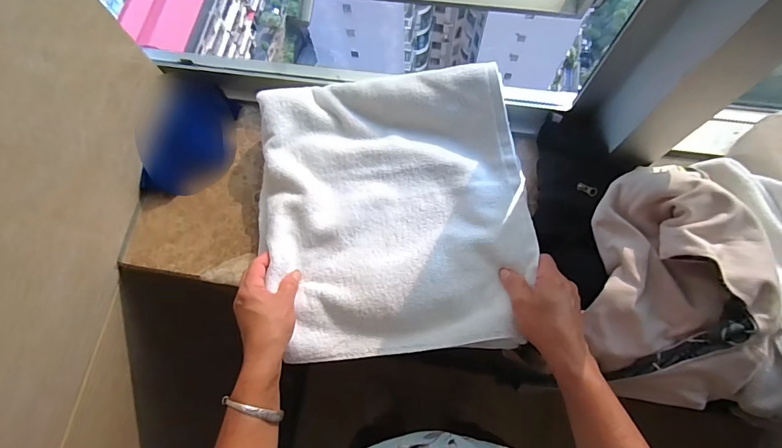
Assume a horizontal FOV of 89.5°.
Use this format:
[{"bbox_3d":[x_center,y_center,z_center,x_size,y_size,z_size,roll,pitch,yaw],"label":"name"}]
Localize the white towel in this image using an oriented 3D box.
[{"bbox_3d":[-0.006,-0.029,0.546,0.359,0.076,0.396,-5,73,1],"label":"white towel"}]

